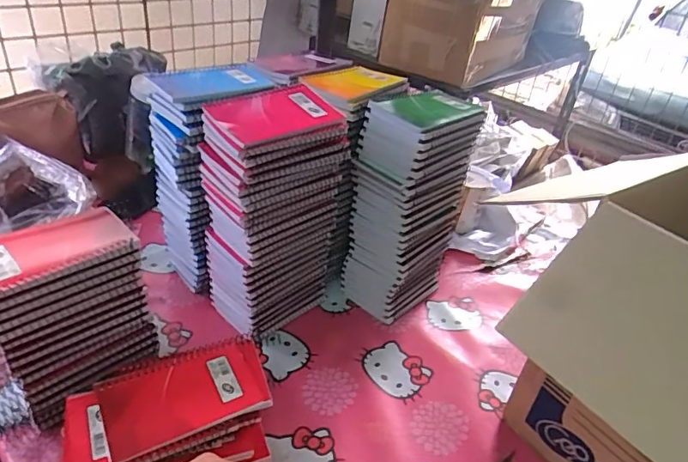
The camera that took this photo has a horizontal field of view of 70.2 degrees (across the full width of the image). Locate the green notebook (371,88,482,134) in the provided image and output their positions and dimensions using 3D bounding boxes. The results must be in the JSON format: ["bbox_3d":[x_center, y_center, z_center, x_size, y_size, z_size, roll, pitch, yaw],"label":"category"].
[{"bbox_3d":[0.100,-0.154,0.601,0.103,0.011,0.136,31,40,31],"label":"green notebook"}]

